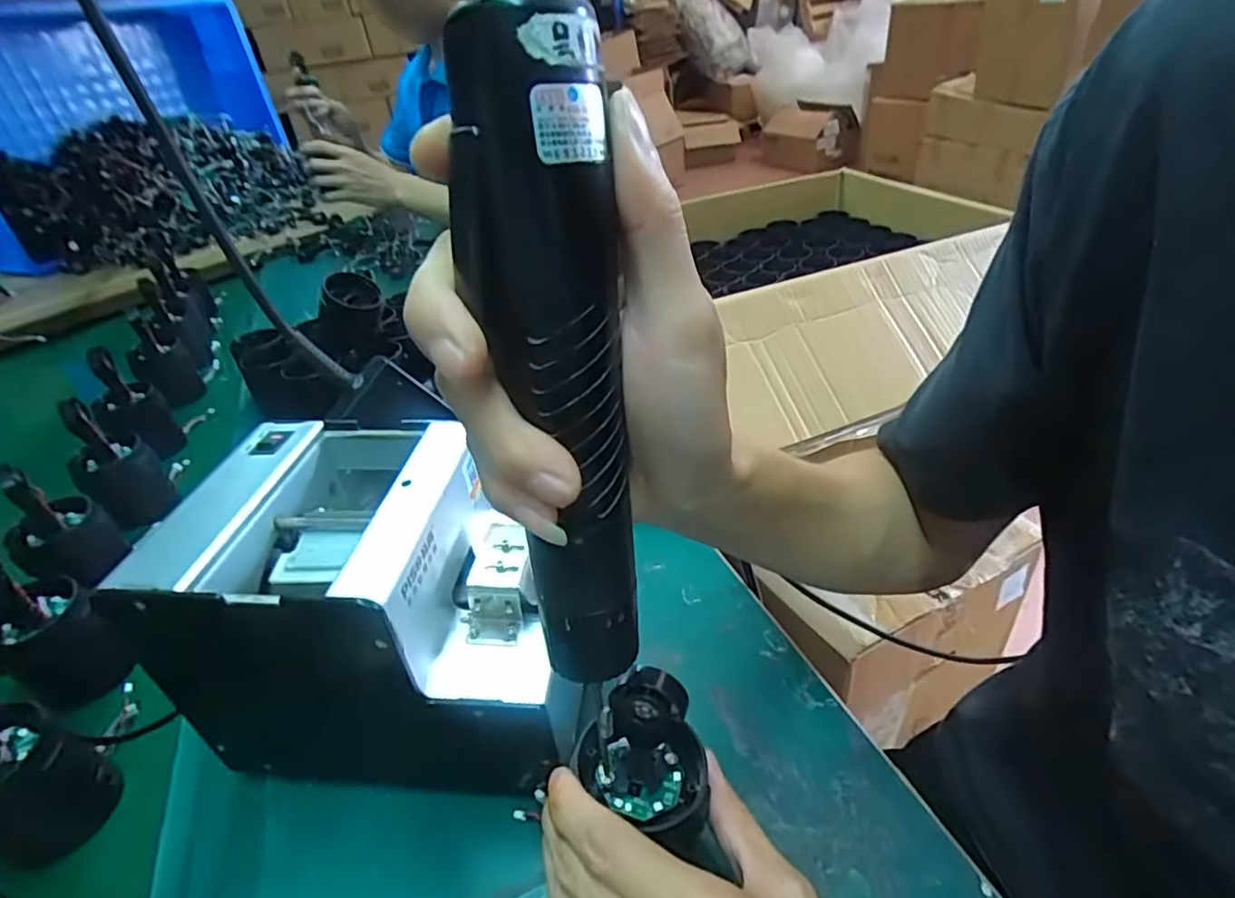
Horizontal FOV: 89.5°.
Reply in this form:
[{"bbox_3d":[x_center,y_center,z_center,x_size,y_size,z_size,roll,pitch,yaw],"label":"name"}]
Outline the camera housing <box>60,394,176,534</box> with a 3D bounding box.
[{"bbox_3d":[-0.423,0.014,0.525,0.042,0.112,0.057,24,46,33],"label":"camera housing"}]

